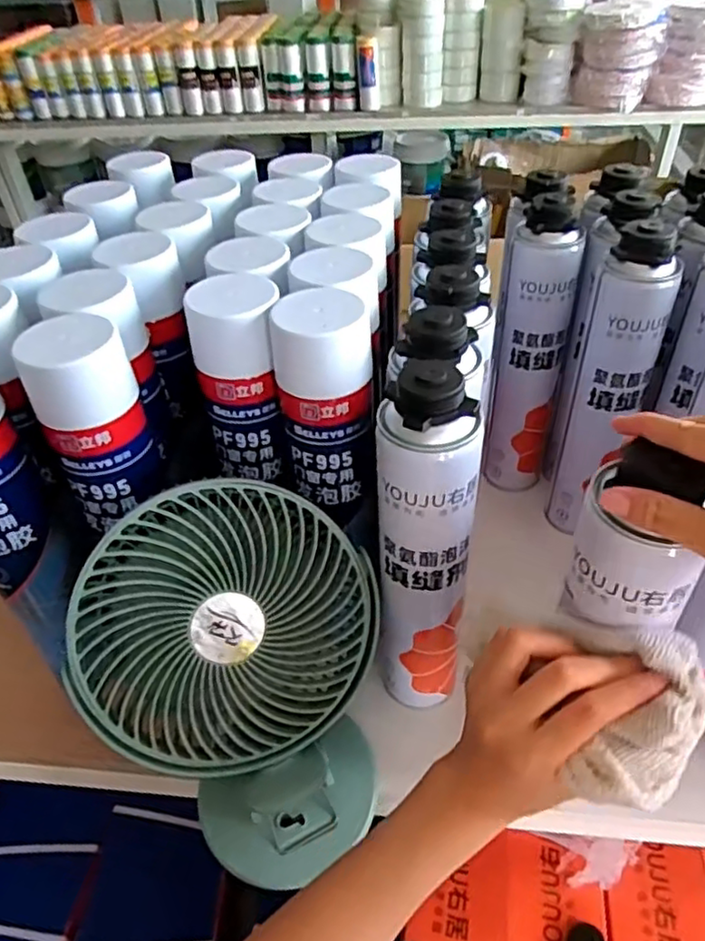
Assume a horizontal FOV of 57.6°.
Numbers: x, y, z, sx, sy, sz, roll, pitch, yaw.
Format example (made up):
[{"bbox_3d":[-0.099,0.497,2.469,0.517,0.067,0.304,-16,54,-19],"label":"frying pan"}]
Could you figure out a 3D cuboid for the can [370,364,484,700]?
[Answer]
[{"bbox_3d":[0.049,0.066,0.455,0.065,0.302,0.056,2,43,5],"label":"can"}]

